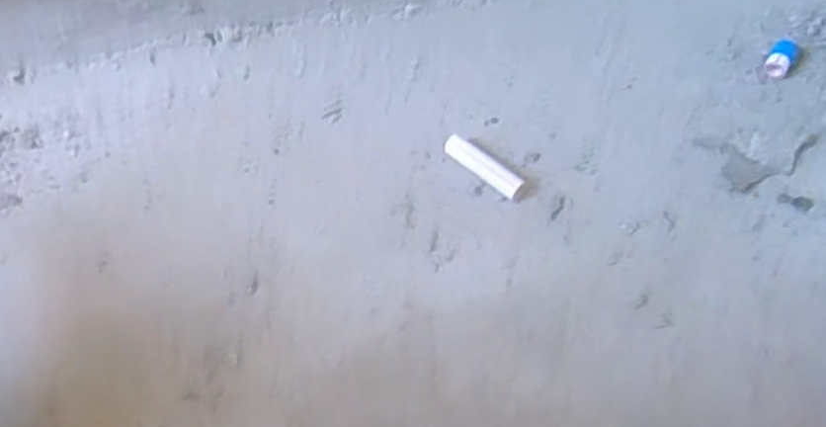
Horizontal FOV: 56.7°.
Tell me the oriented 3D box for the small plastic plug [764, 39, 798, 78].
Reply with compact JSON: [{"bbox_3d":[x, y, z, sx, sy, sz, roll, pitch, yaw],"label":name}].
[{"bbox_3d":[0.336,-0.140,0.700,0.022,0.020,0.037,29,62,21],"label":"small plastic plug"}]

